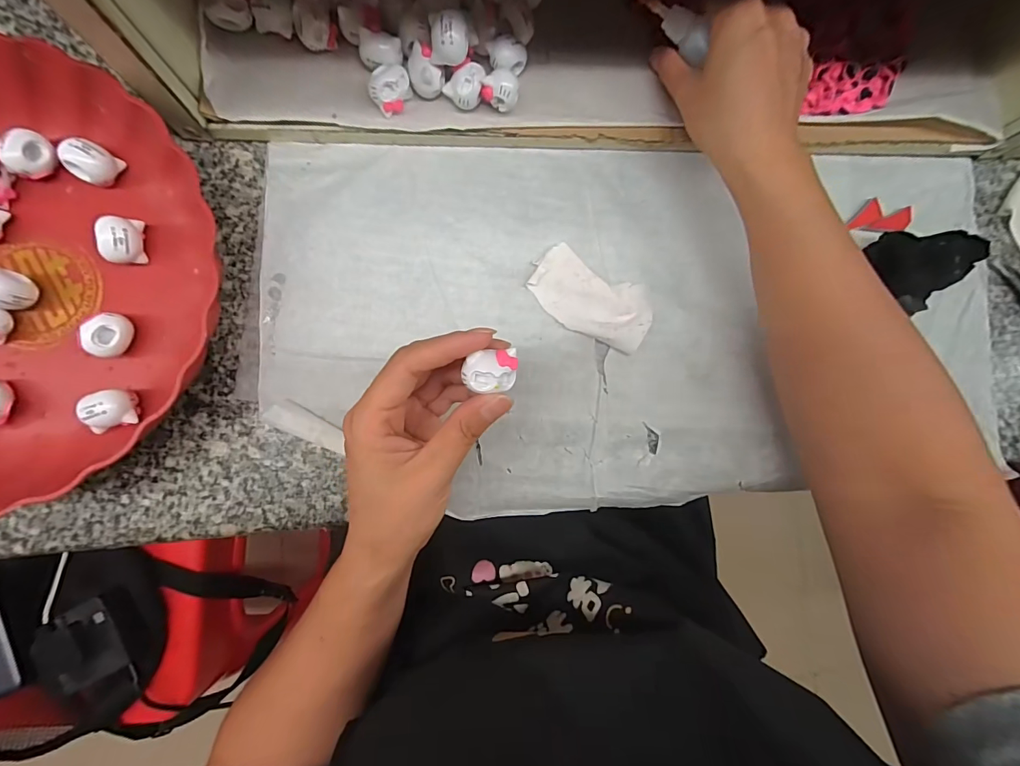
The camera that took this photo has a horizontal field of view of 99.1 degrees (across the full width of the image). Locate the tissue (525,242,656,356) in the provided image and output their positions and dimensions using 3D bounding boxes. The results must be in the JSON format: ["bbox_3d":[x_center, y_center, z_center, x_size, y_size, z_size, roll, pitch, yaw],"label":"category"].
[{"bbox_3d":[0.053,-0.055,0.285,0.081,0.011,0.044,27,86,-4],"label":"tissue"}]

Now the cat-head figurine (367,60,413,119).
[{"bbox_3d":[-0.072,-0.176,0.262,0.020,0.021,0.023,9,87,-5],"label":"cat-head figurine"}]

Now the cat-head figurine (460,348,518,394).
[{"bbox_3d":[-0.009,-0.005,0.201,0.026,0.009,0.019,-6,88,-5],"label":"cat-head figurine"}]

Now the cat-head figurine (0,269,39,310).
[{"bbox_3d":[-0.281,-0.052,0.243,0.016,0.029,0.021,13,87,-5],"label":"cat-head figurine"}]

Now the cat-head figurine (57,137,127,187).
[{"bbox_3d":[-0.243,-0.127,0.252,0.018,0.021,0.021,33,85,-3],"label":"cat-head figurine"}]

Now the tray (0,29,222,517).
[{"bbox_3d":[-0.289,-0.056,0.235,0.219,0.045,0.245,5,87,-5],"label":"tray"}]

